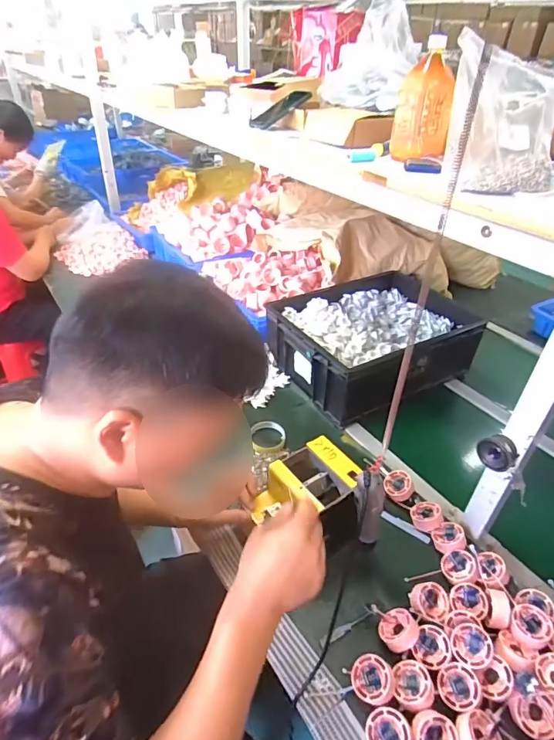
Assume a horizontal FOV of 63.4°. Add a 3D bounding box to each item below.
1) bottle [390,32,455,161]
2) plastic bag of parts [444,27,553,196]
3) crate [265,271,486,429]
[{"bbox_3d":[0.273,-0.494,0.823,0.094,0.187,0.107,10,37,7],"label":"bottle"},{"bbox_3d":[0.367,-0.402,0.722,0.186,0.179,0.203,16,38,15],"label":"plastic bag of parts"},{"bbox_3d":[0.236,-0.076,1.220,0.456,0.169,0.381,-15,41,-25],"label":"crate"}]

